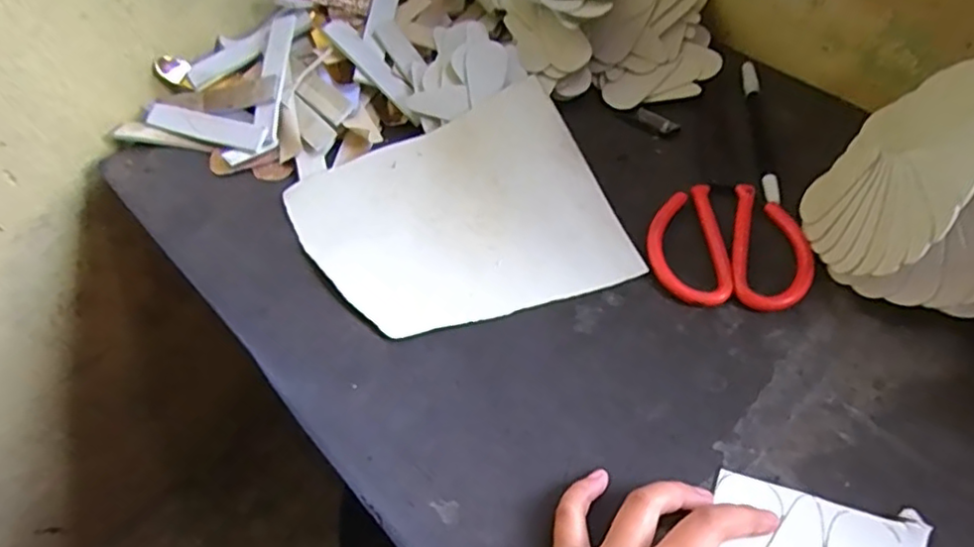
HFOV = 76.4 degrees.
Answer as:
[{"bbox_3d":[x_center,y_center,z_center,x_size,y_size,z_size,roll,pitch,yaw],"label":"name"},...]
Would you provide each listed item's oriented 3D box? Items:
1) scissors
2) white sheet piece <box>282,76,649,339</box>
[{"bbox_3d":[0.162,-0.057,0.429,0.098,0.006,0.183,5,55,5],"label":"scissors"},{"bbox_3d":[-0.022,-0.040,0.415,0.195,0.020,0.167,-20,59,-11],"label":"white sheet piece"}]

